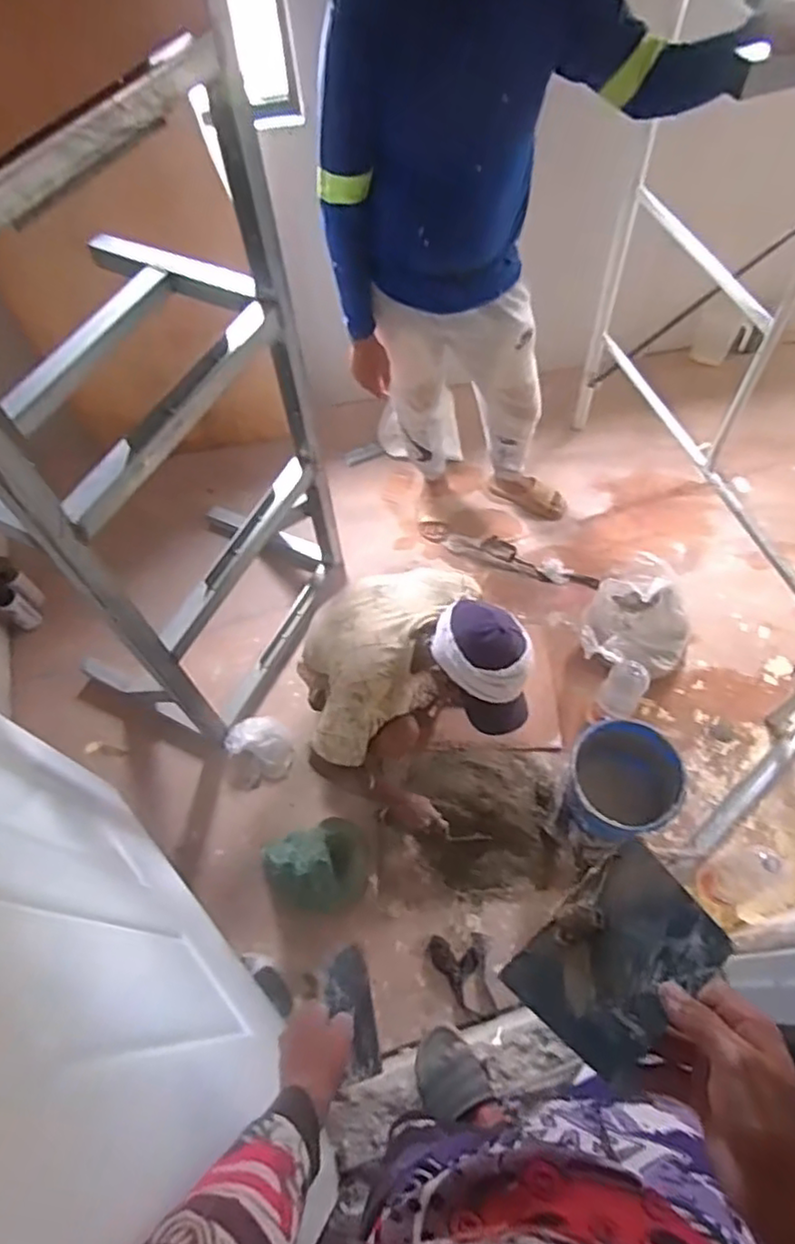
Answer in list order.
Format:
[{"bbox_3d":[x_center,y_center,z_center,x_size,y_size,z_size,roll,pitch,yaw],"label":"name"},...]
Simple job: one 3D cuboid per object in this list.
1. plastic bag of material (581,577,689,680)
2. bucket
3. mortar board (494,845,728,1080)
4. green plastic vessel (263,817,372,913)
[{"bbox_3d":[0.675,0.020,1.831,0.291,0.243,0.272,24,62,18],"label":"plastic bag of material"},{"bbox_3d":[0.540,0.402,1.583,0.251,0.248,0.237,-2,57,3],"label":"bucket"},{"bbox_3d":[0.154,0.235,0.456,0.134,0.012,0.097,-45,47,-8],"label":"mortar board"},{"bbox_3d":[-0.157,0.493,1.346,0.196,0.170,0.172,-31,61,-15],"label":"green plastic vessel"}]

